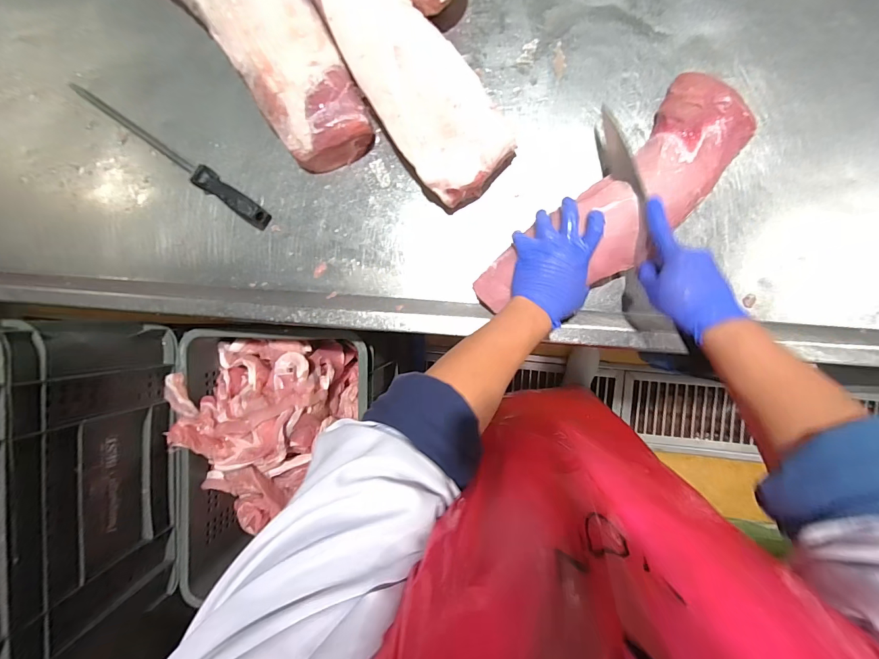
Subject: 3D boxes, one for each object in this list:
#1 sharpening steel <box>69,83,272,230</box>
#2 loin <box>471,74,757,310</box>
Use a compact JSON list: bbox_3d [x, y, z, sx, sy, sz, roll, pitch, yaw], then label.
[{"bbox_3d":[-0.435,-0.286,0.583,0.402,0.042,0.032,36,94,5],"label":"sharpening steel"},{"bbox_3d":[0.229,-0.162,0.494,0.411,0.054,0.144,-39,86,4],"label":"loin"}]

